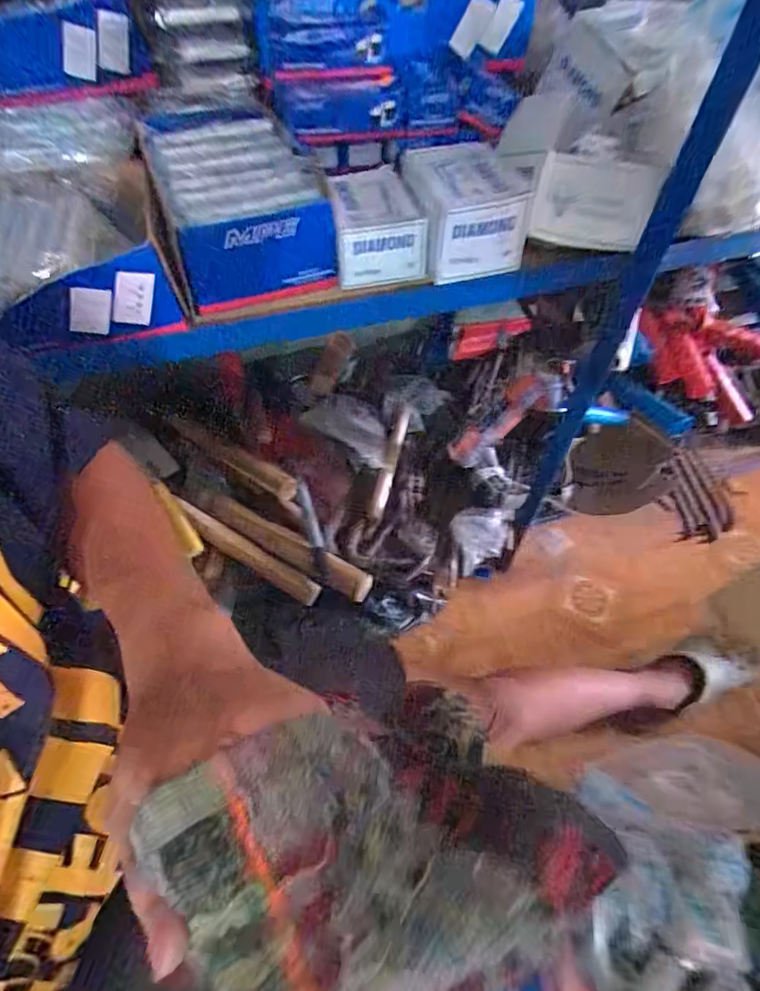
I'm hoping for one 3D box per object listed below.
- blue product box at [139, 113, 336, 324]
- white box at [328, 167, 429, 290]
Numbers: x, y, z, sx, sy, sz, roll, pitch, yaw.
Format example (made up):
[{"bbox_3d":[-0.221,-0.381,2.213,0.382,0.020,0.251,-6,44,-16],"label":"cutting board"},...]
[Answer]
[{"bbox_3d":[-0.147,-0.306,0.533,0.143,0.078,0.261,-16,58,-12],"label":"blue product box"},{"bbox_3d":[-0.006,-0.273,0.526,0.087,0.054,0.117,-6,57,-5],"label":"white box"}]

